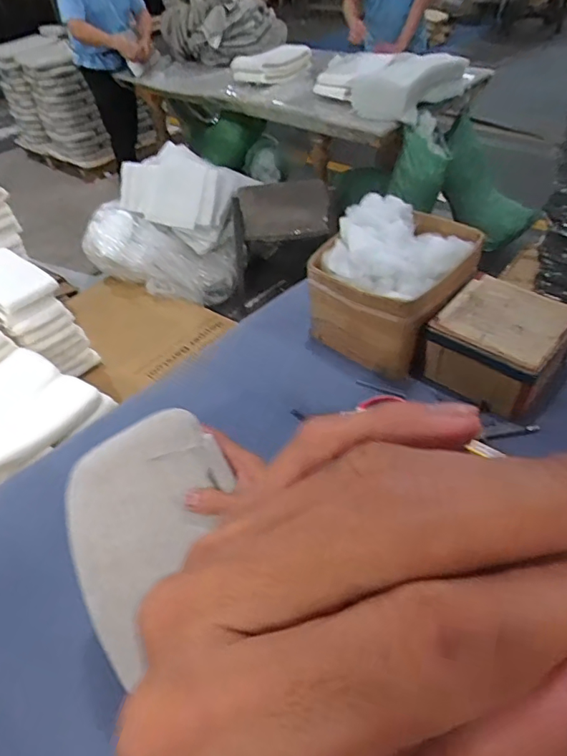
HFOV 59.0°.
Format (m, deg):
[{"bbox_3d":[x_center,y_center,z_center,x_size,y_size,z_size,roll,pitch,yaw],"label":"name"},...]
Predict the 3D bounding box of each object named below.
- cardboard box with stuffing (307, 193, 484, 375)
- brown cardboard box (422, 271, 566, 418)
[{"bbox_3d":[0.232,-0.209,1.039,0.270,0.242,0.299,29,54,30],"label":"cardboard box with stuffing"},{"bbox_3d":[0.413,-0.062,0.965,0.212,0.130,0.213,31,55,32],"label":"brown cardboard box"}]

